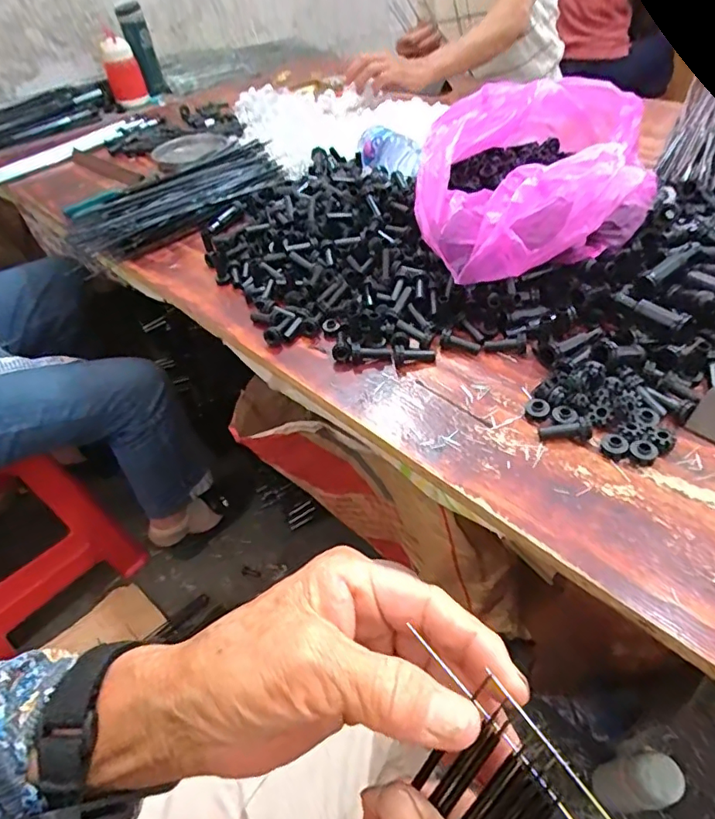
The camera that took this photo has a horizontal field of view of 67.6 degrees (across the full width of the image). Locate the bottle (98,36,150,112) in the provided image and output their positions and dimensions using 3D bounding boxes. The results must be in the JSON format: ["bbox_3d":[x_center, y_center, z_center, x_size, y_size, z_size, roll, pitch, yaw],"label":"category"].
[{"bbox_3d":[-0.563,-0.812,1.289,0.084,0.135,0.097,-18,45,-10],"label":"bottle"}]

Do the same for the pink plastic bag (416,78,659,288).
[{"bbox_3d":[0.182,-0.235,0.546,0.226,0.118,0.252,3,45,11],"label":"pink plastic bag"}]

